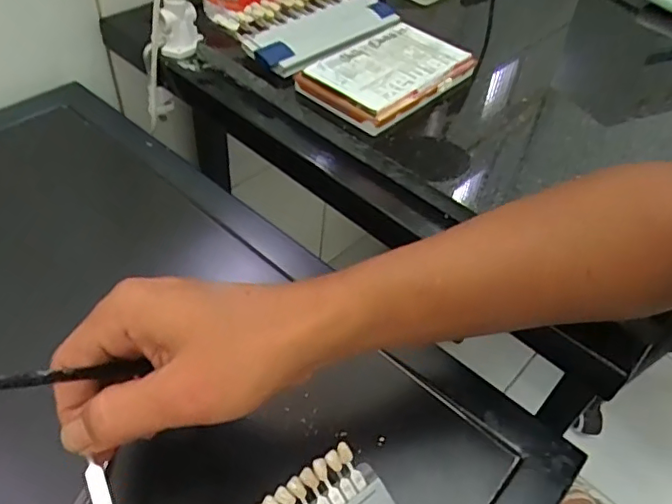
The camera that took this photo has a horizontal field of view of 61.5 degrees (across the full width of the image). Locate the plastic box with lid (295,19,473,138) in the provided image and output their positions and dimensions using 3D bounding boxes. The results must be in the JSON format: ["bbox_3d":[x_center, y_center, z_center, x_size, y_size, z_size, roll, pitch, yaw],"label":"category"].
[{"bbox_3d":[0.047,-0.164,0.516,0.096,0.022,0.145,35,53,23],"label":"plastic box with lid"}]

